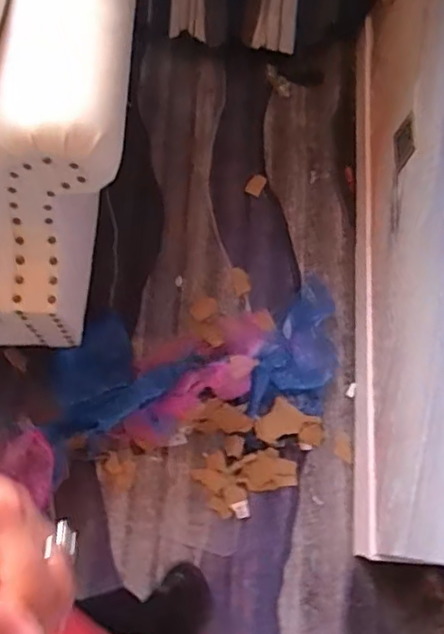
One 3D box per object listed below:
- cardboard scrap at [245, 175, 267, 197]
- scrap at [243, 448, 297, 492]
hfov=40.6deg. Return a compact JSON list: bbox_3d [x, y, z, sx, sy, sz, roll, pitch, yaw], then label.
[{"bbox_3d":[0.084,-0.328,1.492,0.040,0.010,0.052,29,73,6],"label":"cardboard scrap"},{"bbox_3d":[0.100,0.322,1.265,0.108,0.019,0.081,-10,72,-3],"label":"scrap"}]

